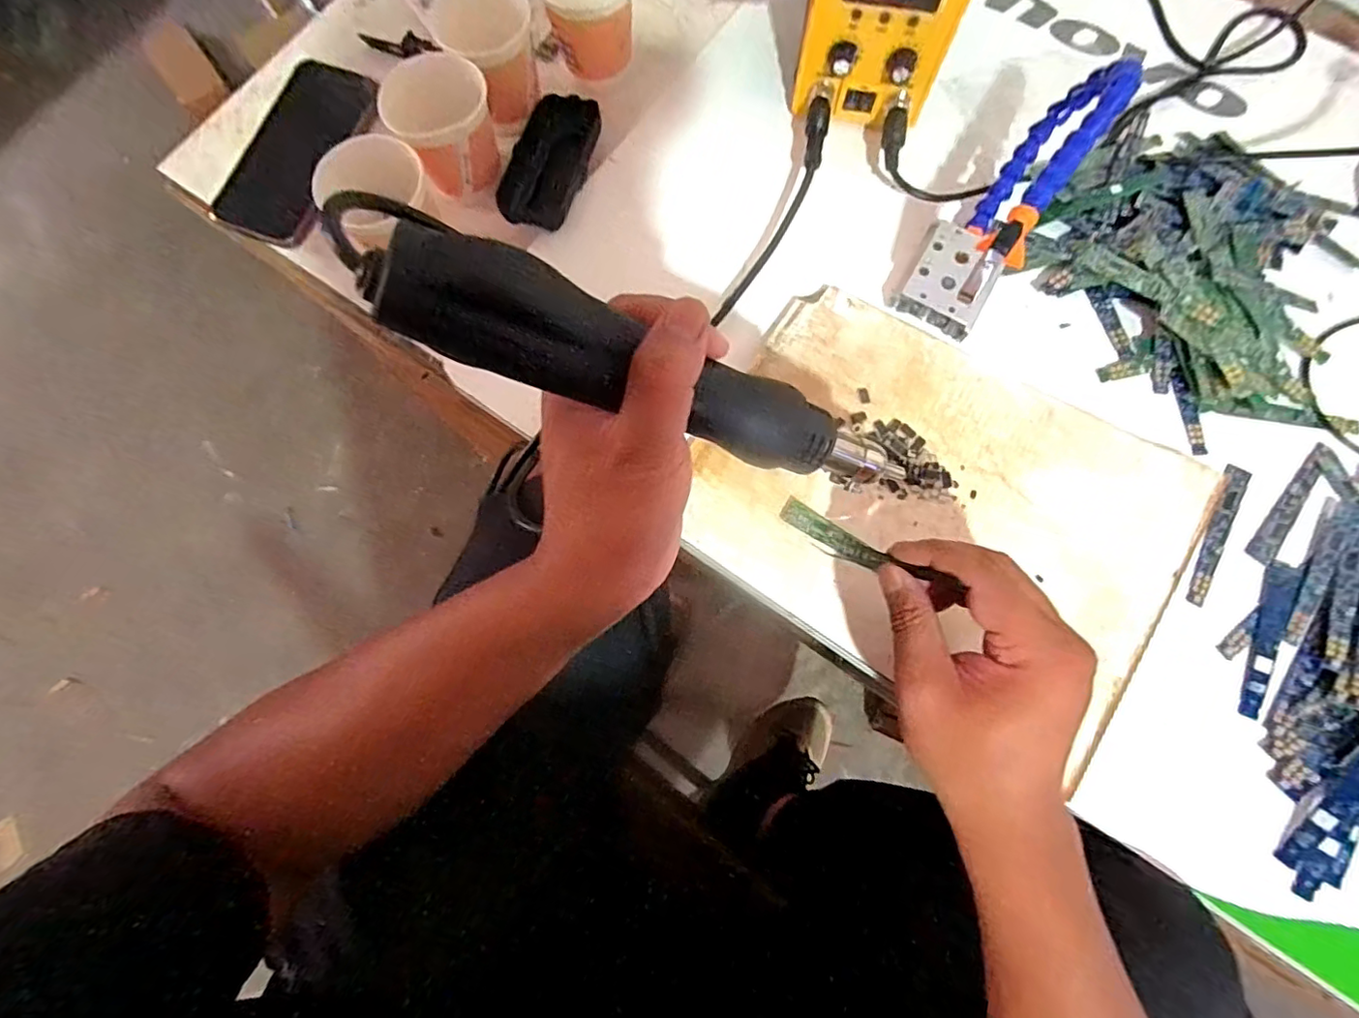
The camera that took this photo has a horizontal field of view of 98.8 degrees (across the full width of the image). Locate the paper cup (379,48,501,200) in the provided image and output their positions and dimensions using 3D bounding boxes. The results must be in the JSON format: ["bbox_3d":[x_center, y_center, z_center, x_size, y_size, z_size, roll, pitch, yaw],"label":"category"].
[{"bbox_3d":[-0.166,-0.273,0.419,0.067,0.064,0.064,0,76,1],"label":"paper cup"}]

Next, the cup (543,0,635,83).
[{"bbox_3d":[-0.067,-0.378,0.445,0.066,0.068,0.071,0,76,1],"label":"cup"}]

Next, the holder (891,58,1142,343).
[{"bbox_3d":[0.213,-0.202,0.376,0.056,0.098,0.155,34,80,9],"label":"holder"}]

